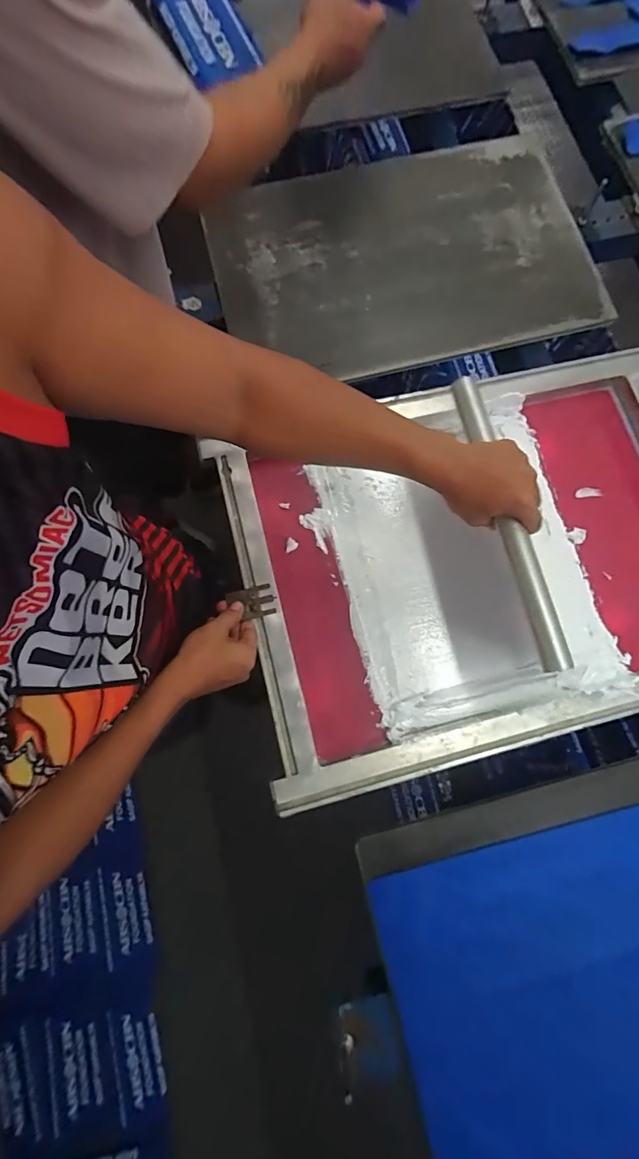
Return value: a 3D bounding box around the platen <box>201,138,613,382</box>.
[{"bbox_3d":[0.133,-0.522,0.698,0.582,0.027,0.383,-15,77,-3],"label":"platen"}]

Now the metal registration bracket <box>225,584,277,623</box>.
[{"bbox_3d":[-0.083,0.029,0.527,0.055,0.006,0.038,-13,77,-3],"label":"metal registration bracket"}]

